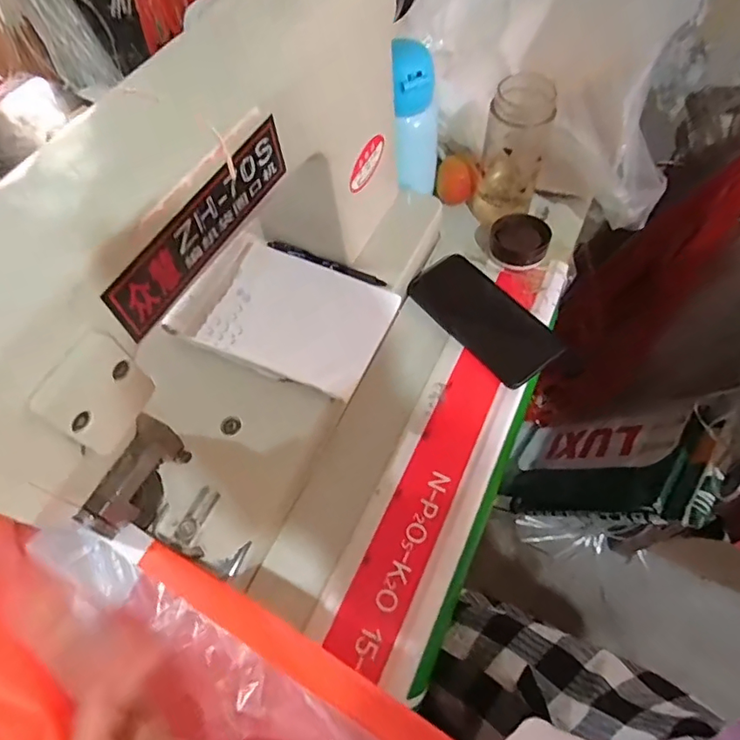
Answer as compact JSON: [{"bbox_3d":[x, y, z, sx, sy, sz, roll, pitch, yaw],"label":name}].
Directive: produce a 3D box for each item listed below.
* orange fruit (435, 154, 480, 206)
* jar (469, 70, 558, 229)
[{"bbox_3d":[0.108,-0.237,0.651,0.048,0.048,0.047,-1,60,3],"label":"orange fruit"},{"bbox_3d":[0.162,-0.242,0.584,0.068,0.157,0.067,-1,60,2],"label":"jar"}]

